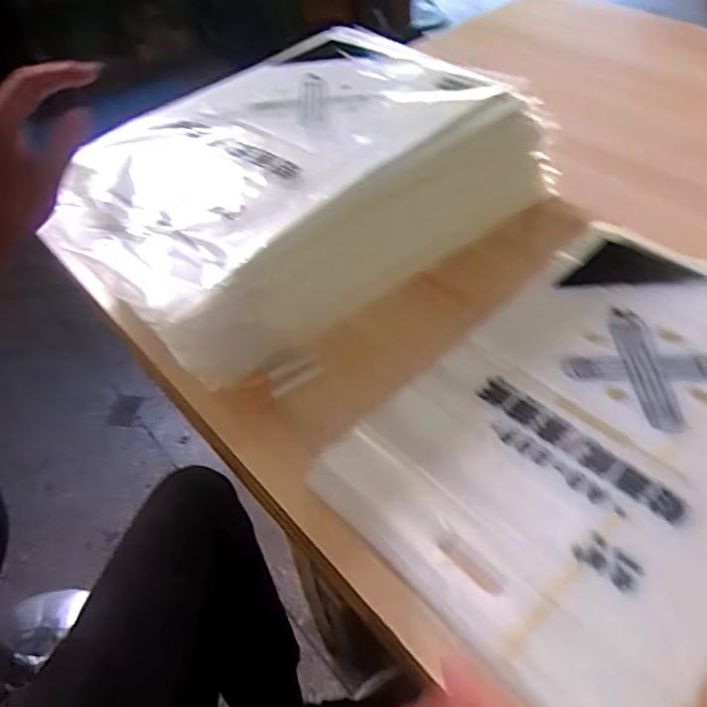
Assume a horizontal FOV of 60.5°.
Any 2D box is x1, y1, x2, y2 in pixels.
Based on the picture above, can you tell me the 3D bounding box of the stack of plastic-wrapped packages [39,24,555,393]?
[{"bbox_3d":[-0.069,-0.208,0.695,0.486,0.129,0.333,-34,58,-24],"label":"stack of plastic-wrapped packages"}]

